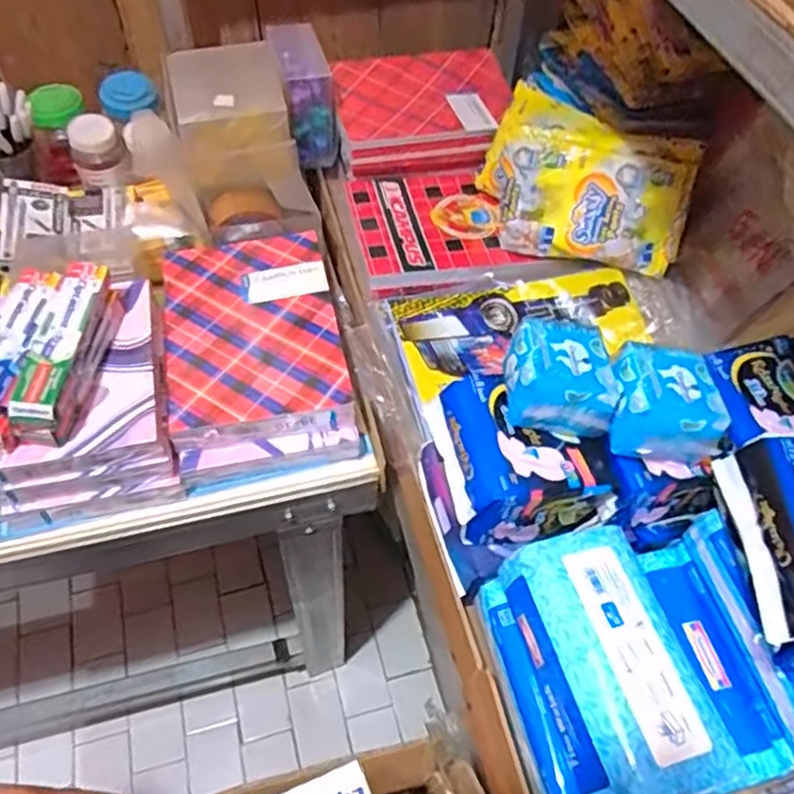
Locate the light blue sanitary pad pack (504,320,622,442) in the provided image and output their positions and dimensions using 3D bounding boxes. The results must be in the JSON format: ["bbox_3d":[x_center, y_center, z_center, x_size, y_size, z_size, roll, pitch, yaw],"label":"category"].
[{"bbox_3d":[0.133,-0.017,0.557,0.085,0.056,0.082,6,55,-1],"label":"light blue sanitary pad pack"}]

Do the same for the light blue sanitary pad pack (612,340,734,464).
[{"bbox_3d":[0.217,0.005,0.545,0.082,0.043,0.090,6,55,-1],"label":"light blue sanitary pad pack"}]

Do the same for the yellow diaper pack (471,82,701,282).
[{"bbox_3d":[0.228,-0.260,0.812,0.234,0.121,0.152,10,55,2],"label":"yellow diaper pack"}]

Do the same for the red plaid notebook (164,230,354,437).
[{"bbox_3d":[-0.152,-0.080,0.701,0.172,0.014,0.244,-8,56,-10],"label":"red plaid notebook"}]

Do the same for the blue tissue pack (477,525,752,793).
[{"bbox_3d":[0.148,0.209,0.508,0.113,0.096,0.185,-10,57,-12],"label":"blue tissue pack"}]

